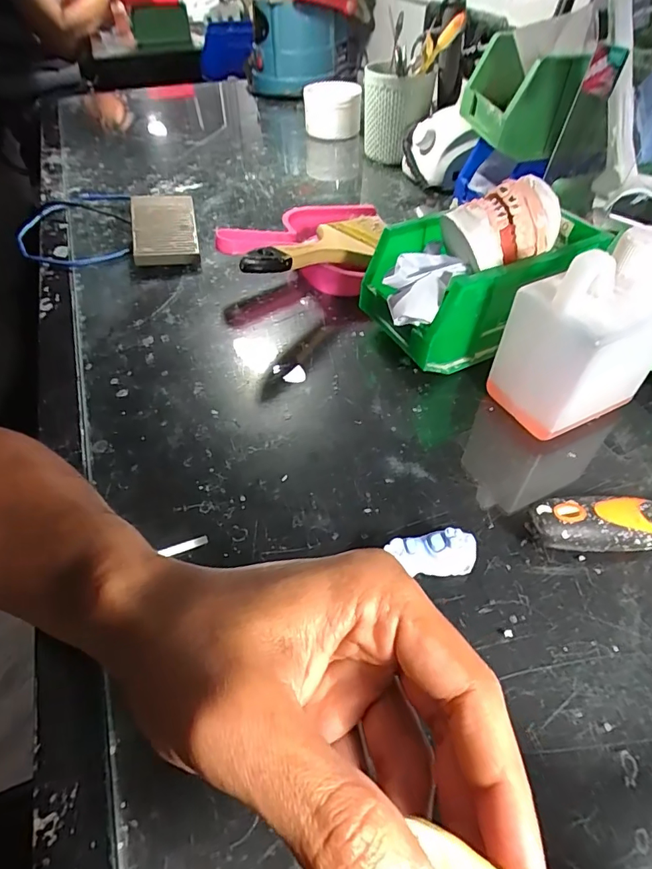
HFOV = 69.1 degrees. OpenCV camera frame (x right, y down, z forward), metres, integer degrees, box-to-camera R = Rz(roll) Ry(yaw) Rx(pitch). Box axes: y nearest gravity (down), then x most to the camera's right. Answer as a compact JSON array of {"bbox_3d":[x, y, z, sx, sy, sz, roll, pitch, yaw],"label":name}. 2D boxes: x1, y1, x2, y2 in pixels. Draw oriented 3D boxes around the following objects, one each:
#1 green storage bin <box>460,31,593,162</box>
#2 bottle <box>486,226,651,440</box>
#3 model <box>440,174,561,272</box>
[{"bbox_3d":[0.184,-0.327,0.463,0.054,0.083,0.113,-13,50,-10],"label":"green storage bin"},{"bbox_3d":[0.177,-0.065,0.324,0.087,0.125,0.065,-20,51,-16],"label":"bottle"},{"bbox_3d":[0.129,-0.155,0.350,0.067,0.054,0.053,-22,52,-17],"label":"model"}]

